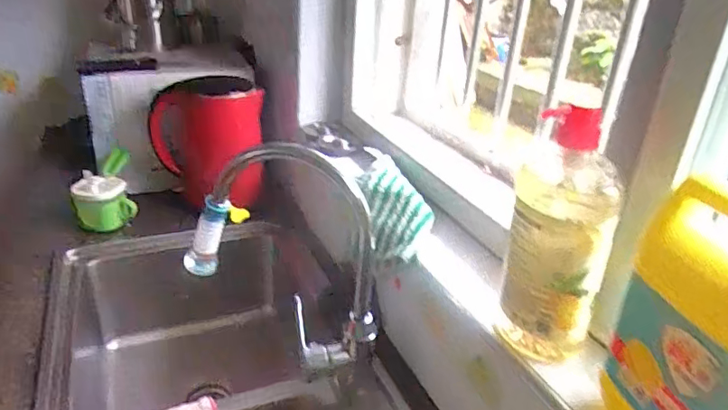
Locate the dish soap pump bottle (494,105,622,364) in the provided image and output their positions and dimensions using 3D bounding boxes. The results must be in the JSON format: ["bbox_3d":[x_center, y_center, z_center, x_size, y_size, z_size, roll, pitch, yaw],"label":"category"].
[{"bbox_3d":[0.182,0.030,0.499,0.078,0.244,0.096,10,27,11],"label":"dish soap pump bottle"}]

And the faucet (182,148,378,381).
[{"bbox_3d":[-0.096,0.060,0.640,0.234,0.276,0.125,-3,27,-13],"label":"faucet"}]

